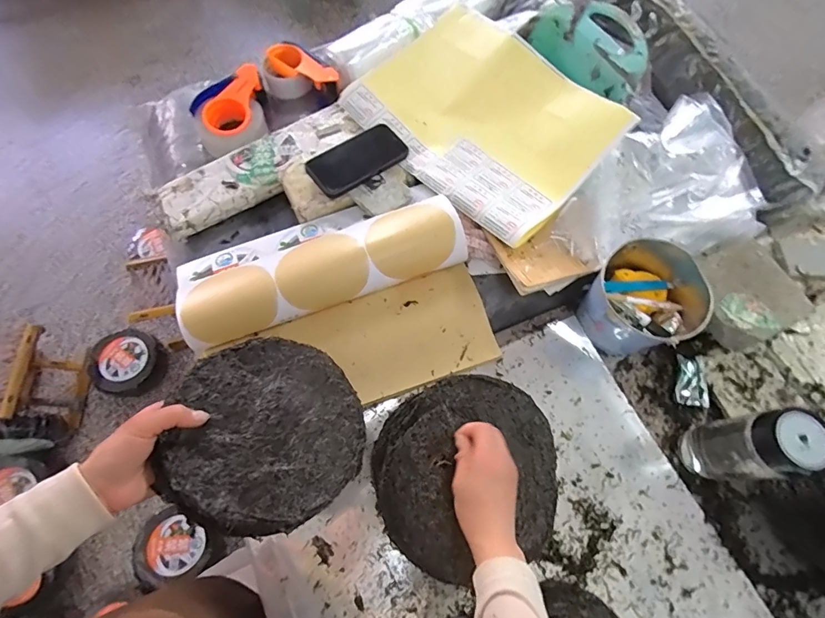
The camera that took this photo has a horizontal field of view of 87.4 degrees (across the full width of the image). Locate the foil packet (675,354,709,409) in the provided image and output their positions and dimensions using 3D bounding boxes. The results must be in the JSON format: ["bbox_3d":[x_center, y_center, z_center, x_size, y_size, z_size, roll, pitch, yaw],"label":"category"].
[{"bbox_3d":[0.438,0.113,0.674,0.047,0.013,0.078,5,82,-6],"label":"foil packet"}]

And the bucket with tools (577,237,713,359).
[{"bbox_3d":[0.347,-0.010,0.660,0.151,0.126,0.144,0,67,-1],"label":"bucket with tools"}]

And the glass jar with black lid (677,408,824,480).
[{"bbox_3d":[0.432,0.179,0.554,0.060,0.178,0.071,0,67,-1],"label":"glass jar with black lid"}]

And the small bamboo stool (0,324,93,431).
[{"bbox_3d":[-1.081,0.196,1.205,0.246,0.230,0.238,0,67,-1],"label":"small bamboo stool"}]

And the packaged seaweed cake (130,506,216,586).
[{"bbox_3d":[-0.609,0.612,1.091,0.187,0.027,0.160,28,69,10],"label":"packaged seaweed cake"}]

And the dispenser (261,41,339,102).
[{"bbox_3d":[-0.217,-0.429,0.806,0.144,0.064,0.088,38,71,14],"label":"dispenser"}]

